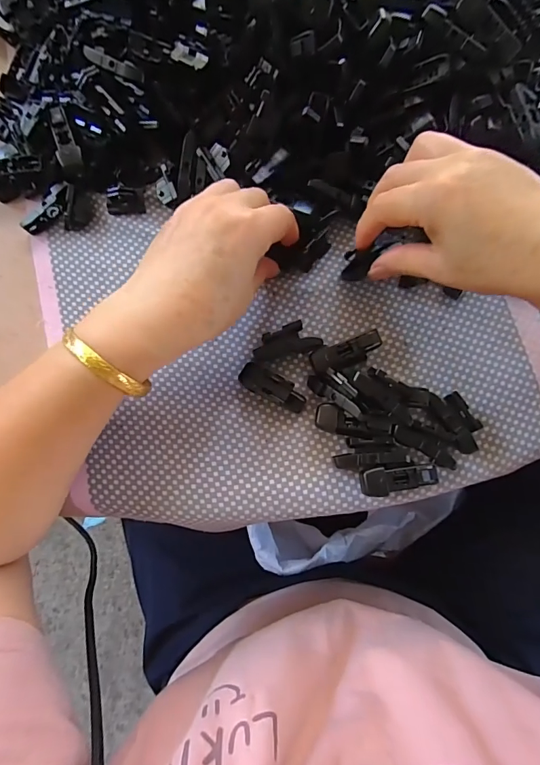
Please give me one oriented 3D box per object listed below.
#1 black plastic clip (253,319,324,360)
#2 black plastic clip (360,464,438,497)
[{"bbox_3d":[0.011,-0.028,0.274,0.045,0.017,0.019,-11,81,0],"label":"black plastic clip"},{"bbox_3d":[0.079,0.059,0.249,0.047,0.010,0.016,-10,81,0],"label":"black plastic clip"}]

